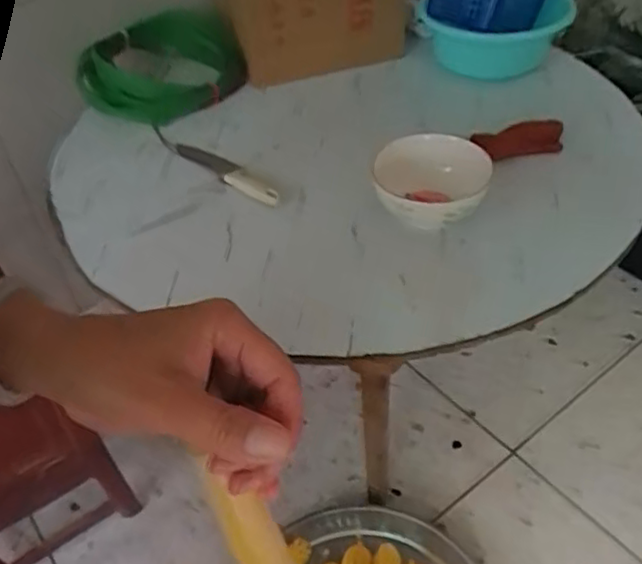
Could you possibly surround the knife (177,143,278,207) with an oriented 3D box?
[{"bbox_3d":[-0.175,-0.201,1.177,0.044,0.025,0.285,-34,52,-27],"label":"knife"}]

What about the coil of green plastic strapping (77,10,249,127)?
[{"bbox_3d":[-0.341,-0.453,1.406,0.317,0.127,0.340,-2,45,2],"label":"coil of green plastic strapping"}]

